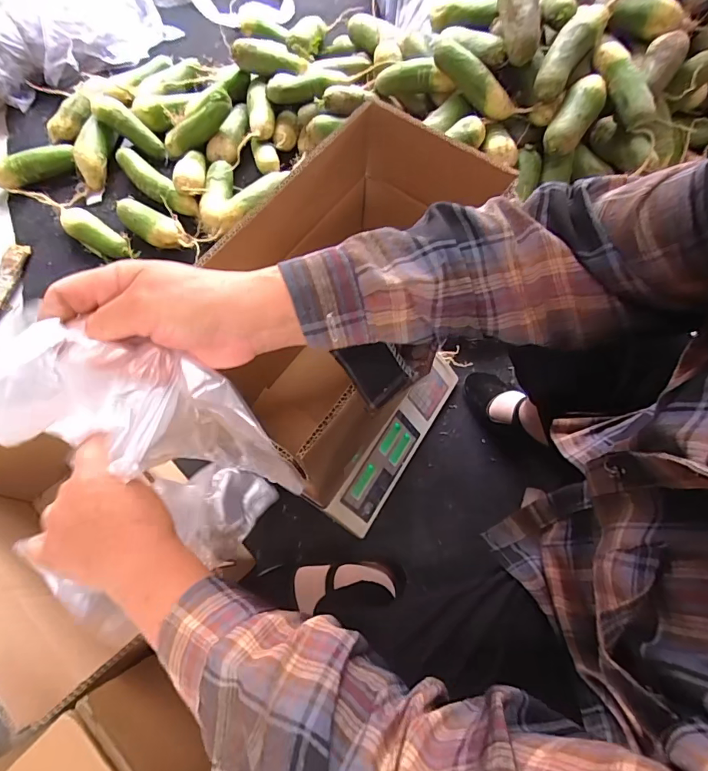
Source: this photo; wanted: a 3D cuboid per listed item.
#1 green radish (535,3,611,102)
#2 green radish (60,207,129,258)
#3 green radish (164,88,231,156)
[{"bbox_3d":[0.376,-0.584,0.767,0.059,0.060,0.190,33,73,9],"label":"green radish"},{"bbox_3d":[-0.525,-0.307,0.894,0.169,0.042,0.057,32,72,9],"label":"green radish"},{"bbox_3d":[-0.329,-0.548,0.923,0.178,0.044,0.046,-28,71,21],"label":"green radish"}]

